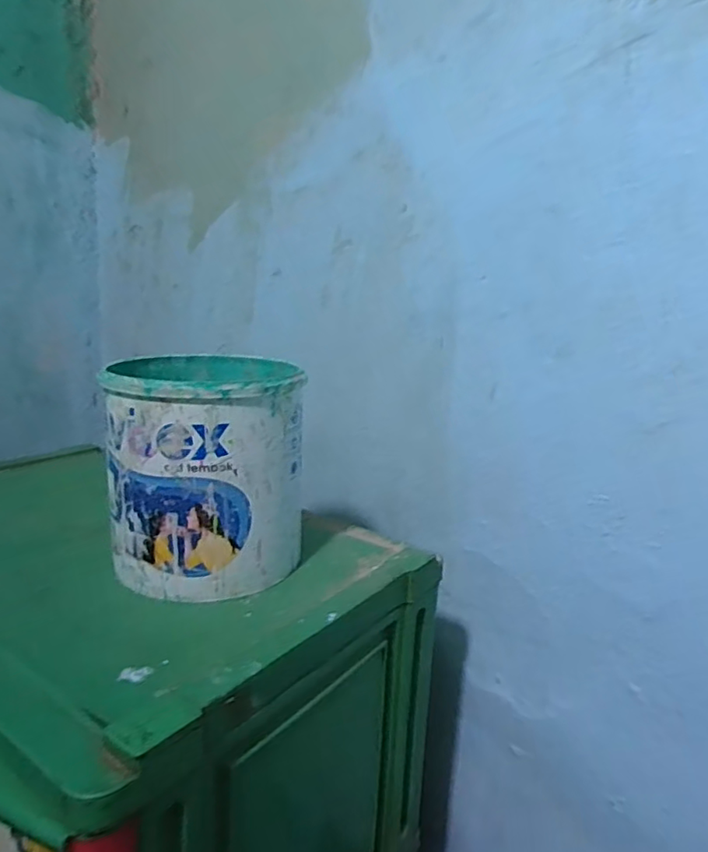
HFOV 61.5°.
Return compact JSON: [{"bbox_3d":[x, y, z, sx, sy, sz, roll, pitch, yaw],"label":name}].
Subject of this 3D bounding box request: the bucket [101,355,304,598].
[{"bbox_3d":[-0.131,0.038,0.554,0.174,0.182,0.169,4,12,-1],"label":"bucket"}]

